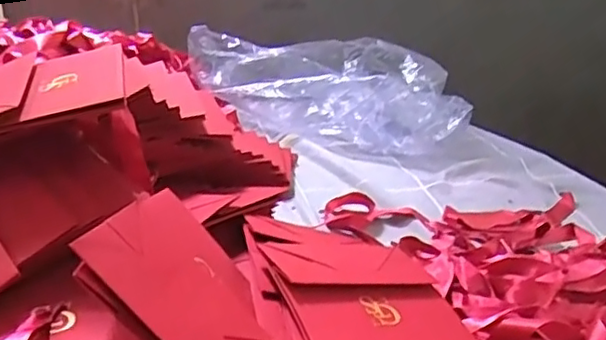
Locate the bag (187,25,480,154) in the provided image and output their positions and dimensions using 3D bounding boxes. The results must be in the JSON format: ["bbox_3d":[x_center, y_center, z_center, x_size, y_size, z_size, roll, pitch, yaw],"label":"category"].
[{"bbox_3d":[0.043,-0.128,0.981,0.424,0.117,0.188,12,26,20],"label":"bag"}]

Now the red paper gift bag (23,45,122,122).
[{"bbox_3d":[-0.178,-0.072,0.500,0.073,0.004,0.114,-15,32,-9],"label":"red paper gift bag"}]

